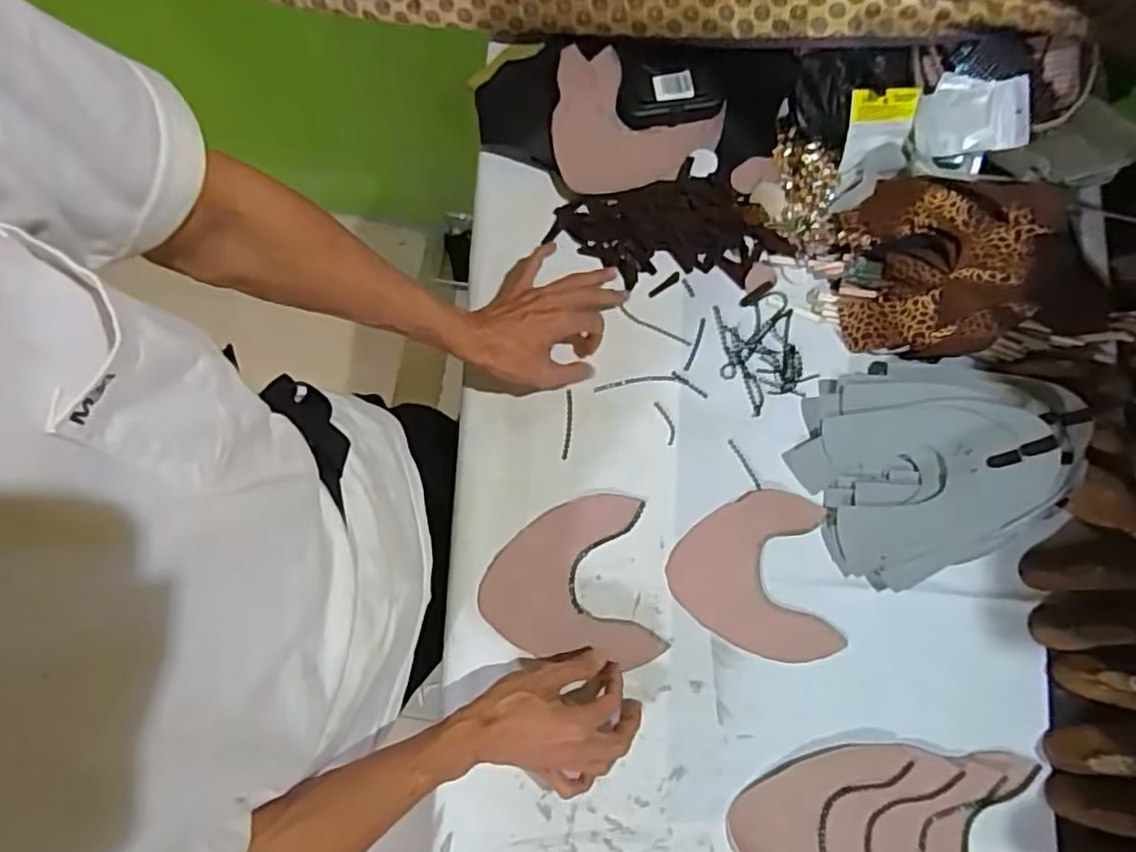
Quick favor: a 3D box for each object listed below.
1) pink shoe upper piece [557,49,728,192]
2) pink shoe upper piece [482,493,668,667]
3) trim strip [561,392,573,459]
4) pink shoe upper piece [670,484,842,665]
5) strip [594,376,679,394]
[{"bbox_3d":[0.049,-0.321,0.697,0.186,0.030,0.160,36,80,6],"label":"pink shoe upper piece"},{"bbox_3d":[-0.001,0.155,0.633,0.162,0.004,0.157,-8,79,-4],"label":"pink shoe upper piece"},{"bbox_3d":[0.000,-0.001,0.658,0.008,0.004,0.070,4,78,0],"label":"trim strip"},{"bbox_3d":[0.179,0.148,0.640,0.154,0.006,0.158,-4,81,-1],"label":"pink shoe upper piece"},{"bbox_3d":[0.071,-0.045,0.674,0.086,0.004,0.009,-9,79,-3],"label":"strip"}]

